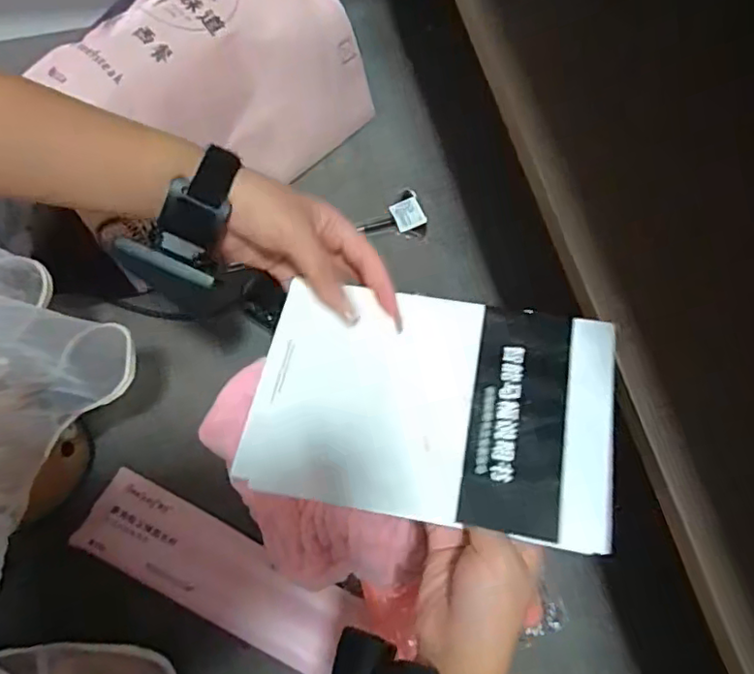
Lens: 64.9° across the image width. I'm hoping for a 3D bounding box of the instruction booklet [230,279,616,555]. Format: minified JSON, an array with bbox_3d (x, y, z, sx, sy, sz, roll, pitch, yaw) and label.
[{"bbox_3d":[0.032,0.039,0.358,0.211,0.012,0.138,9,64,7],"label":"instruction booklet"}]

